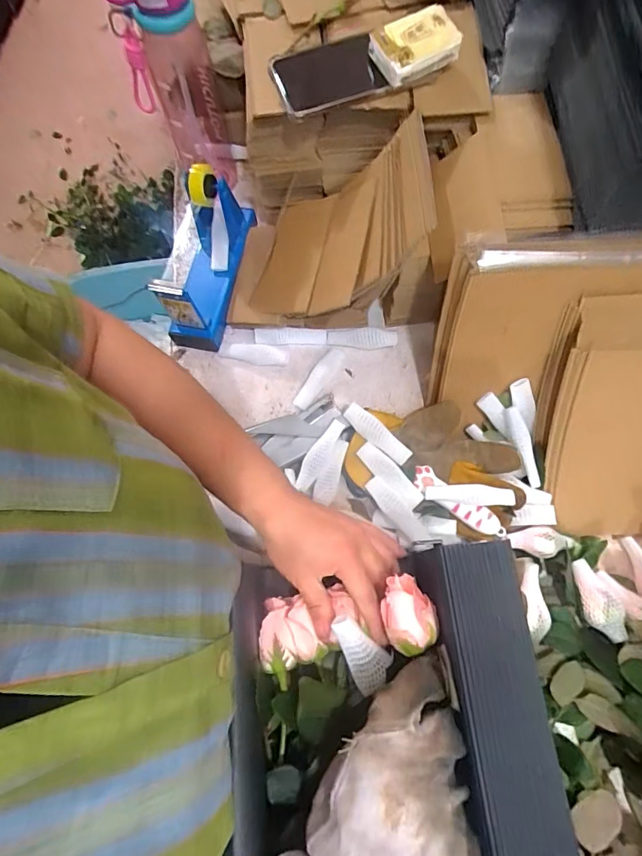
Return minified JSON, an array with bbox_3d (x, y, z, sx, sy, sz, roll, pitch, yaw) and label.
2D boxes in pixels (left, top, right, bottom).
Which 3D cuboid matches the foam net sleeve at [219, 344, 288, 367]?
[{"bbox_3d":[-0.087,-0.097,0.588,0.088,0.014,0.026,7,74,4],"label":"foam net sleeve"}]

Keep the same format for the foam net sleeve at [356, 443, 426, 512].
[{"bbox_3d":[0.079,0.052,0.516,0.026,0.007,0.091,-44,77,-10],"label":"foam net sleeve"}]

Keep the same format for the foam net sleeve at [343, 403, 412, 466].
[{"bbox_3d":[0.066,0.007,0.527,0.090,0.007,0.027,38,105,1],"label":"foam net sleeve"}]

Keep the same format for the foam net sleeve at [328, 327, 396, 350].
[{"bbox_3d":[0.053,-0.118,0.592,0.090,0.012,0.027,-2,73,1],"label":"foam net sleeve"}]

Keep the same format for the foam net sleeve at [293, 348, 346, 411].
[{"bbox_3d":[-0.002,-0.065,0.578,0.024,0.009,0.094,35,78,11],"label":"foam net sleeve"}]

